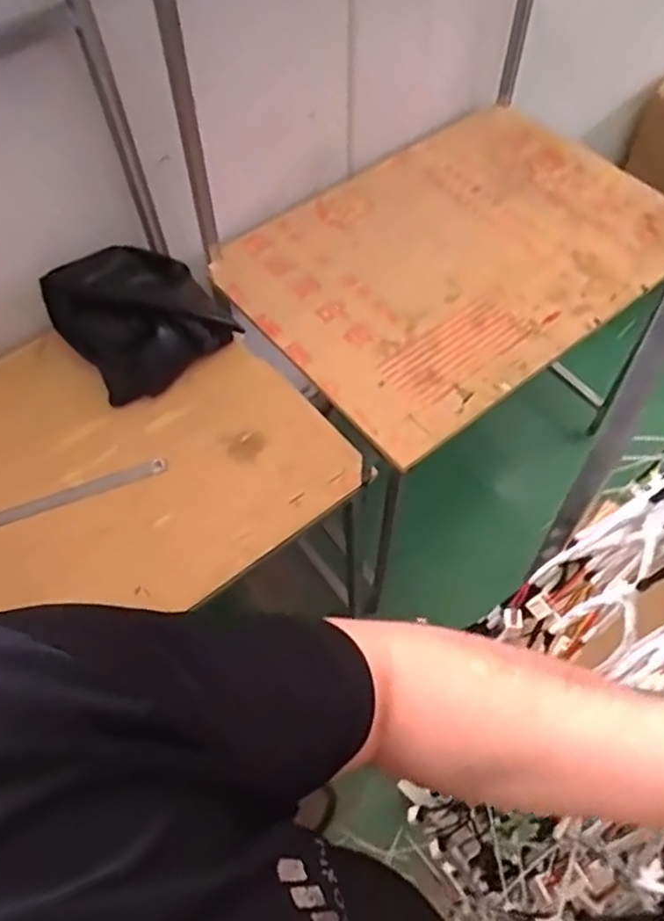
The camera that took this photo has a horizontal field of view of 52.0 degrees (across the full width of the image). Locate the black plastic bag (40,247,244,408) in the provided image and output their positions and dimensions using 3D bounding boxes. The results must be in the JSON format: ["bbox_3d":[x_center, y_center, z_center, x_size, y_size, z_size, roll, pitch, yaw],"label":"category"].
[{"bbox_3d":[-0.322,-0.253,1.143,0.268,0.191,0.210,-28,61,-15],"label":"black plastic bag"}]

